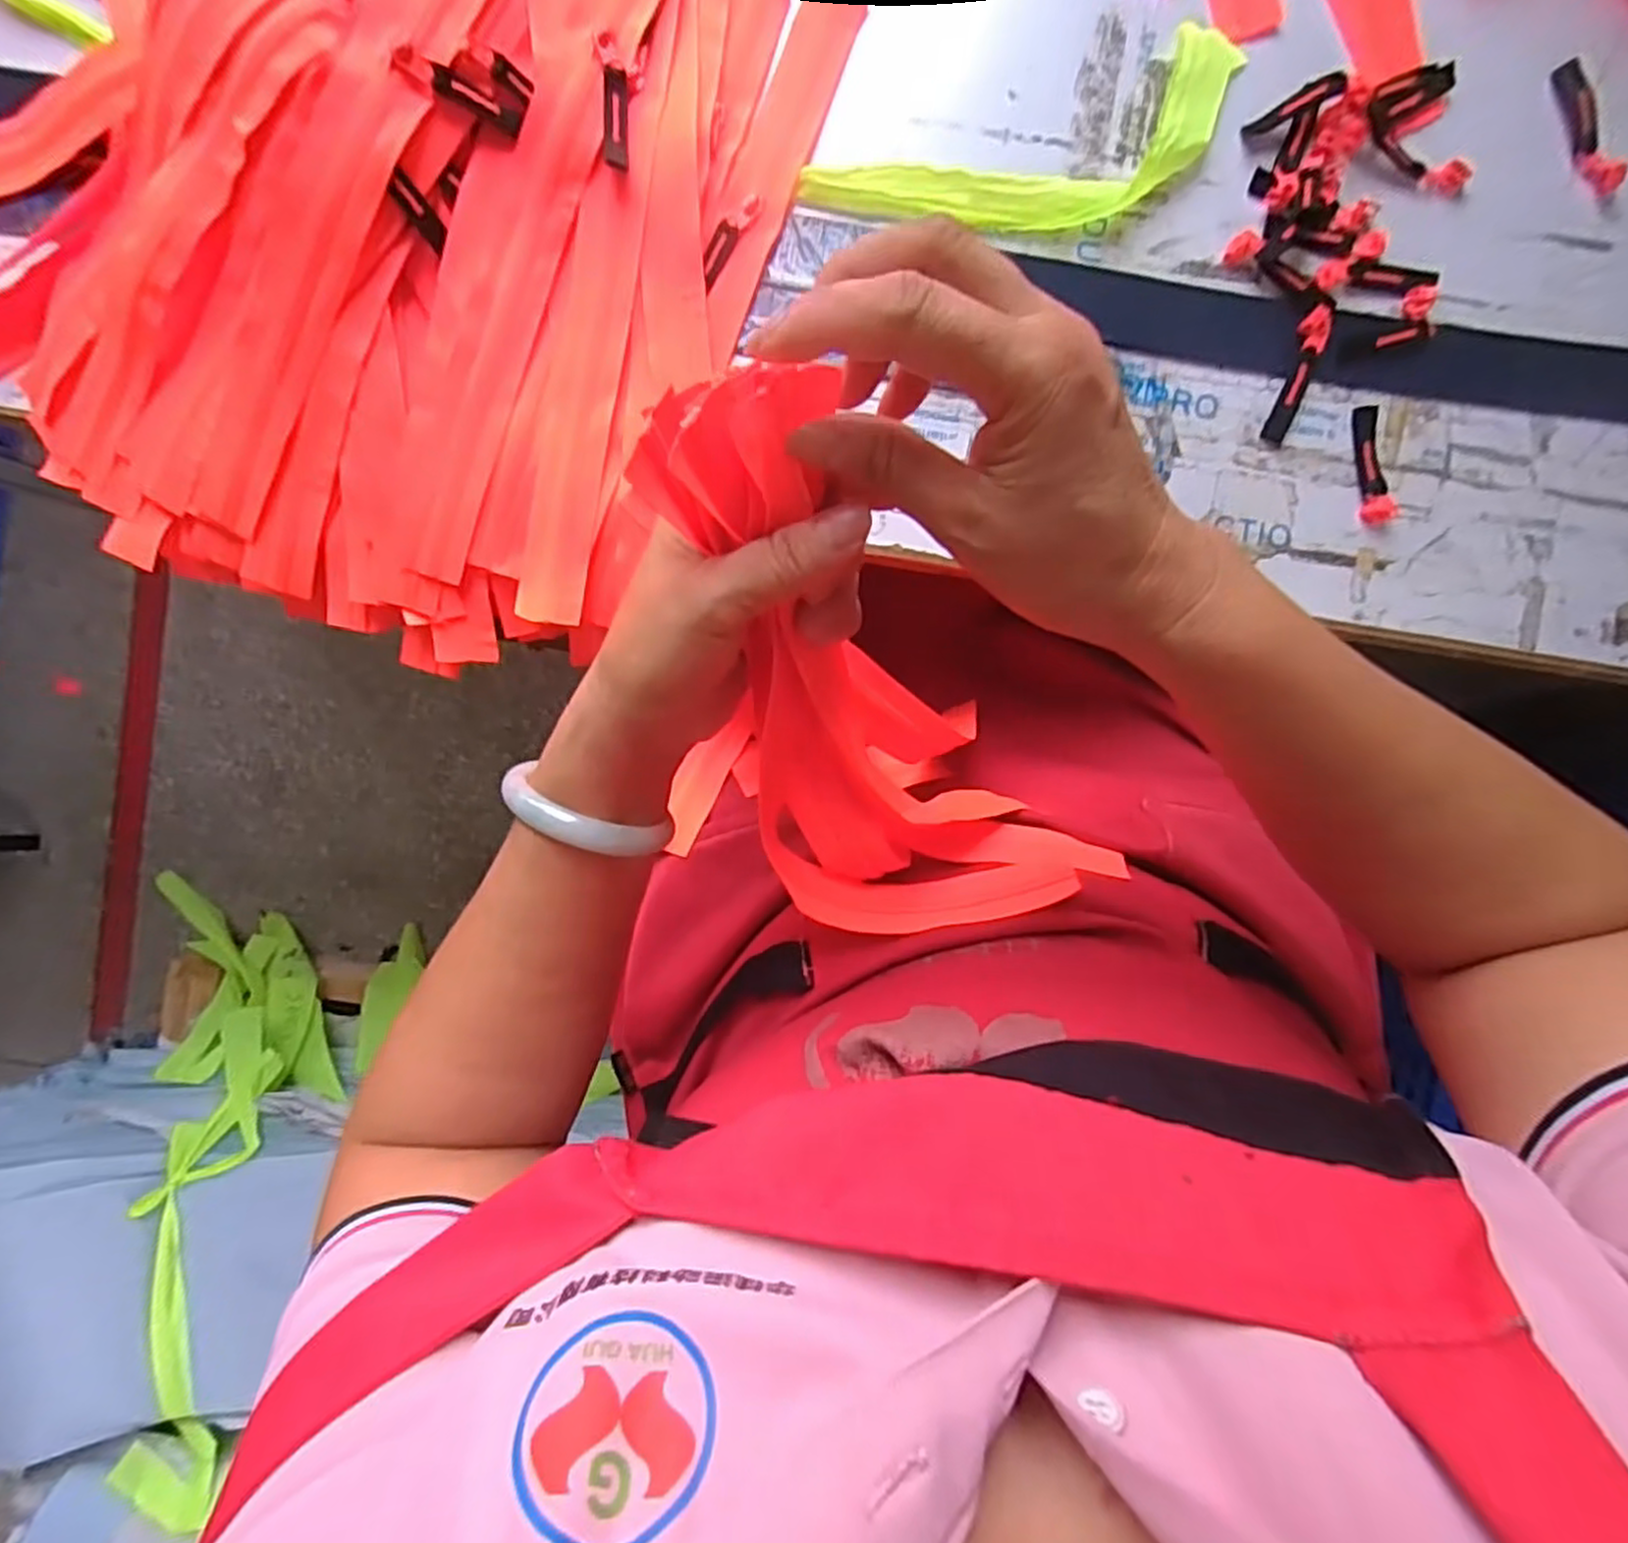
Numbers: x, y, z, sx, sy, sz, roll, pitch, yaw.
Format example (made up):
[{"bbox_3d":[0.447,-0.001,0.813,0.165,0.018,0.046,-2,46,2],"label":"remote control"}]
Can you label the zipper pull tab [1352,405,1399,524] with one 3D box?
[{"bbox_3d":[0.297,-0.163,0.387,0.016,0.008,0.061,-7,94,0],"label":"zipper pull tab"}]

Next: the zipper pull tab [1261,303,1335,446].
[{"bbox_3d":[0.256,-0.210,0.385,0.014,0.008,0.071,18,94,-1],"label":"zipper pull tab"}]

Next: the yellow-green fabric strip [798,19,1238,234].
[{"bbox_3d":[0.114,-0.313,0.375,0.229,0.017,0.071,-21,94,1],"label":"yellow-green fabric strip"}]

